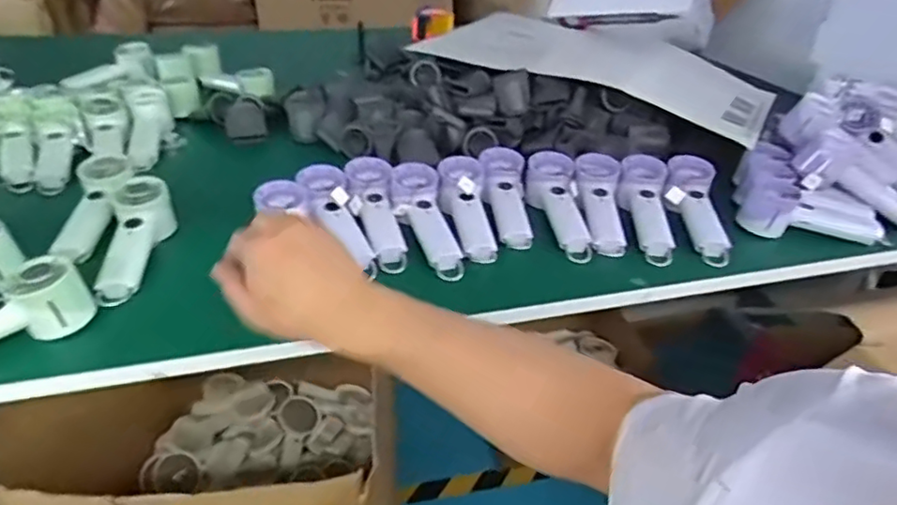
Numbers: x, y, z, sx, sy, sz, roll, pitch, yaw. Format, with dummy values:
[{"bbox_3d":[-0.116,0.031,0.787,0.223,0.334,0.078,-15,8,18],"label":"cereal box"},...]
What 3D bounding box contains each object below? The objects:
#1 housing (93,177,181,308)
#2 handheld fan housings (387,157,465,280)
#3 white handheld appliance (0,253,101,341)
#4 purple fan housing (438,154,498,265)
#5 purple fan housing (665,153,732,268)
[{"bbox_3d":[-0.375,-0.011,0.726,0.061,0.060,0.190,0,48,-5],"label":"housing"},{"bbox_3d":[-0.030,-0.048,0.784,0.064,0.028,0.200,-10,51,-19],"label":"handheld fan housings"},{"bbox_3d":[-0.455,0.063,0.584,0.200,0.062,0.053,-17,38,-28],"label":"white handheld appliance"},{"bbox_3d":[0.028,-0.058,0.808,0.065,0.047,0.193,-5,53,-12],"label":"purple fan housing"},{"bbox_3d":[0.339,-0.059,0.833,0.067,0.039,0.195,2,50,-2],"label":"purple fan housing"}]

